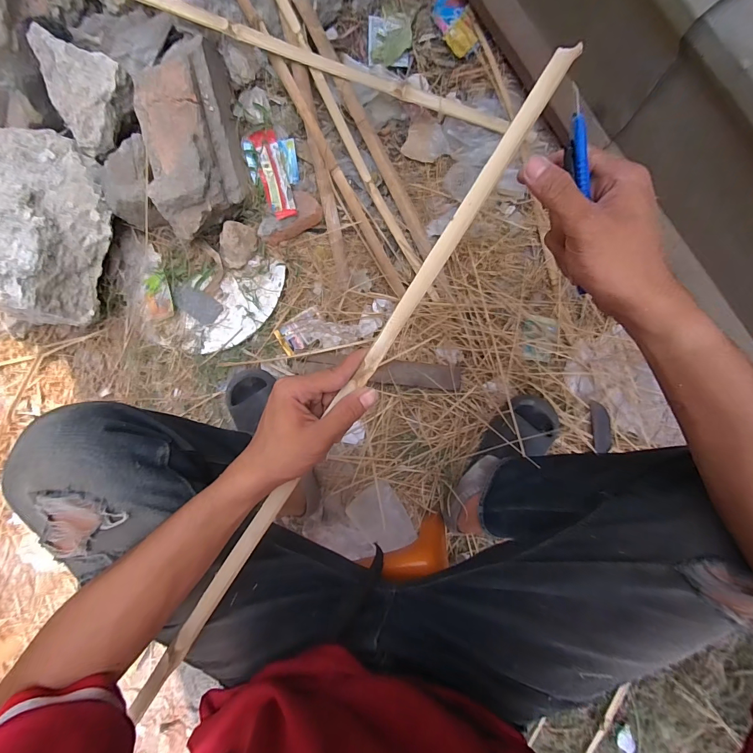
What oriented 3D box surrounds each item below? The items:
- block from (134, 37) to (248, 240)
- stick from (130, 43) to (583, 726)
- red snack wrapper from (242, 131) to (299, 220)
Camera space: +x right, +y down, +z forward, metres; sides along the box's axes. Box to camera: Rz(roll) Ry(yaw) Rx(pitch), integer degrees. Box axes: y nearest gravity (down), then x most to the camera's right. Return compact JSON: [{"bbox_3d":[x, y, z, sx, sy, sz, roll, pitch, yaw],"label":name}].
[{"bbox_3d":[-0.363,-0.457,0.722,0.151,0.137,0.327,-10,86,1],"label":"block"},{"bbox_3d":[-0.040,0.034,0.332,0.021,0.024,0.697,34,97,4],"label":"stick"},{"bbox_3d":[-0.221,-0.427,0.782,0.104,0.044,0.199,-10,86,1],"label":"red snack wrapper"}]

